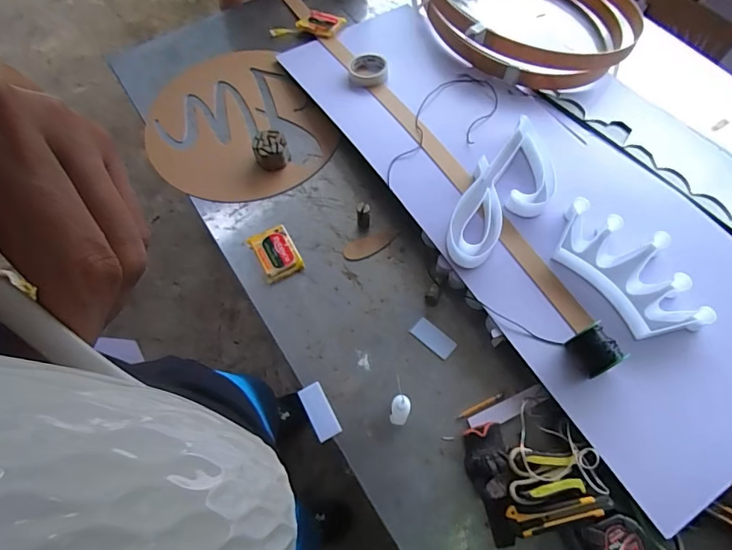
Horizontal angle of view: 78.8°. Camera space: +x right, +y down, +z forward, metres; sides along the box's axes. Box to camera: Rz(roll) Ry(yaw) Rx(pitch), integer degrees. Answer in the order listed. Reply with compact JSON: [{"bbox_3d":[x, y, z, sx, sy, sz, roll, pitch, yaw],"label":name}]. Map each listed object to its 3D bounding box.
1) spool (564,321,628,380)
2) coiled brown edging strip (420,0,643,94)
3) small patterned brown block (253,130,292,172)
[{"bbox_3d":[0.354,0.123,0.705,0.053,0.067,0.067,-27,66,-9],"label":"spool"},{"bbox_3d":[0.398,-0.736,1.134,0.517,0.133,0.719,-9,65,-1],"label":"coiled brown edging strip"},{"bbox_3d":[-0.200,-0.263,0.942,0.070,0.052,0.068,-17,66,-7],"label":"small patterned brown block"}]

